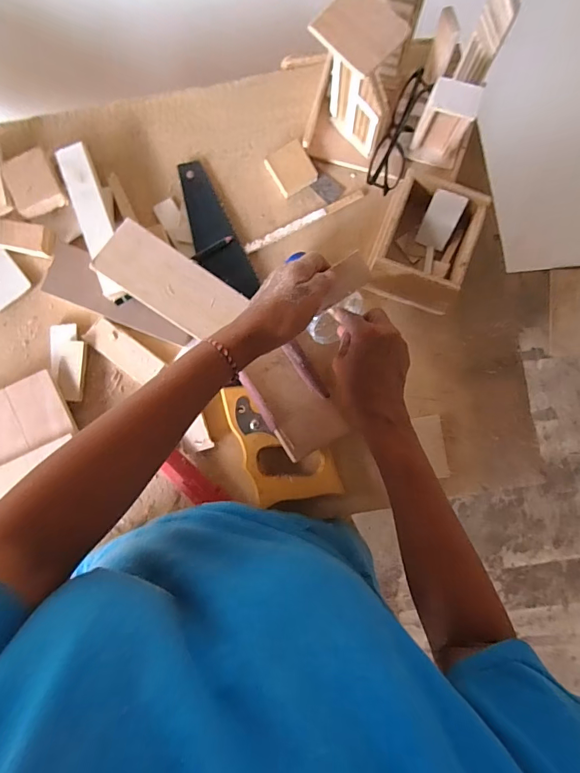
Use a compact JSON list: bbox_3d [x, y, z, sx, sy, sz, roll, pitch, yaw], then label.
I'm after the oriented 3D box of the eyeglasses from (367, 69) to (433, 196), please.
[{"bbox_3d":[0.122,-0.280,0.450,0.037,0.041,0.131,21,87,3],"label":"eyeglasses"}]

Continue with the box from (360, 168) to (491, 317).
[{"bbox_3d":[0.143,-0.152,0.437,0.099,0.055,0.121,20,87,3],"label":"box"}]

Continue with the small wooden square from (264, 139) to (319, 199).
[{"bbox_3d":[0.002,-0.249,0.468,0.046,0.006,0.049,-31,104,14],"label":"small wooden square"}]

